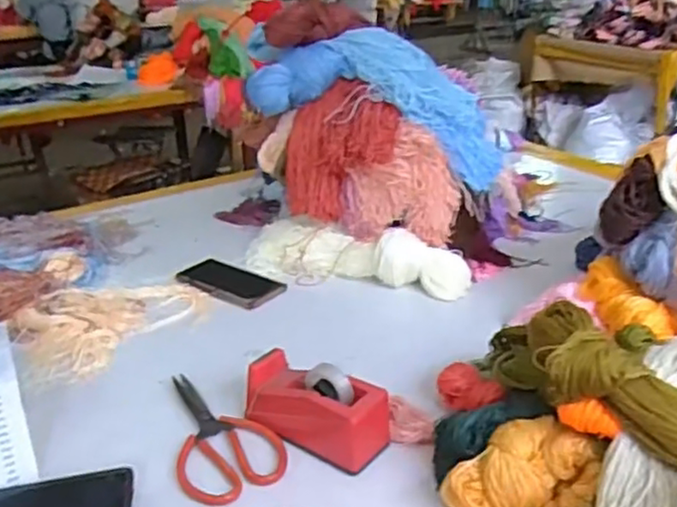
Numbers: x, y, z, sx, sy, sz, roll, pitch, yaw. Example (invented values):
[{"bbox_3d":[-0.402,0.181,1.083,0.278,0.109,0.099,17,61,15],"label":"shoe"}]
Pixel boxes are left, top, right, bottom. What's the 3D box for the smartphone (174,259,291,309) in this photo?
[{"bbox_3d":[-0.157,0.042,0.993,0.163,0.009,0.088,16,31,36],"label":"smartphone"}]

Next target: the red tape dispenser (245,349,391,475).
[{"bbox_3d":[-0.023,0.153,0.676,0.148,0.071,0.070,18,32,38],"label":"red tape dispenser"}]

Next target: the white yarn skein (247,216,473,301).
[{"bbox_3d":[0.018,0.004,1.008,0.348,0.064,0.101,9,27,24],"label":"white yarn skein"}]

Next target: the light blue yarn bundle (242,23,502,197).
[{"bbox_3d":[0.079,-0.249,1.073,0.424,0.167,0.124,19,24,-5],"label":"light blue yarn bundle"}]

